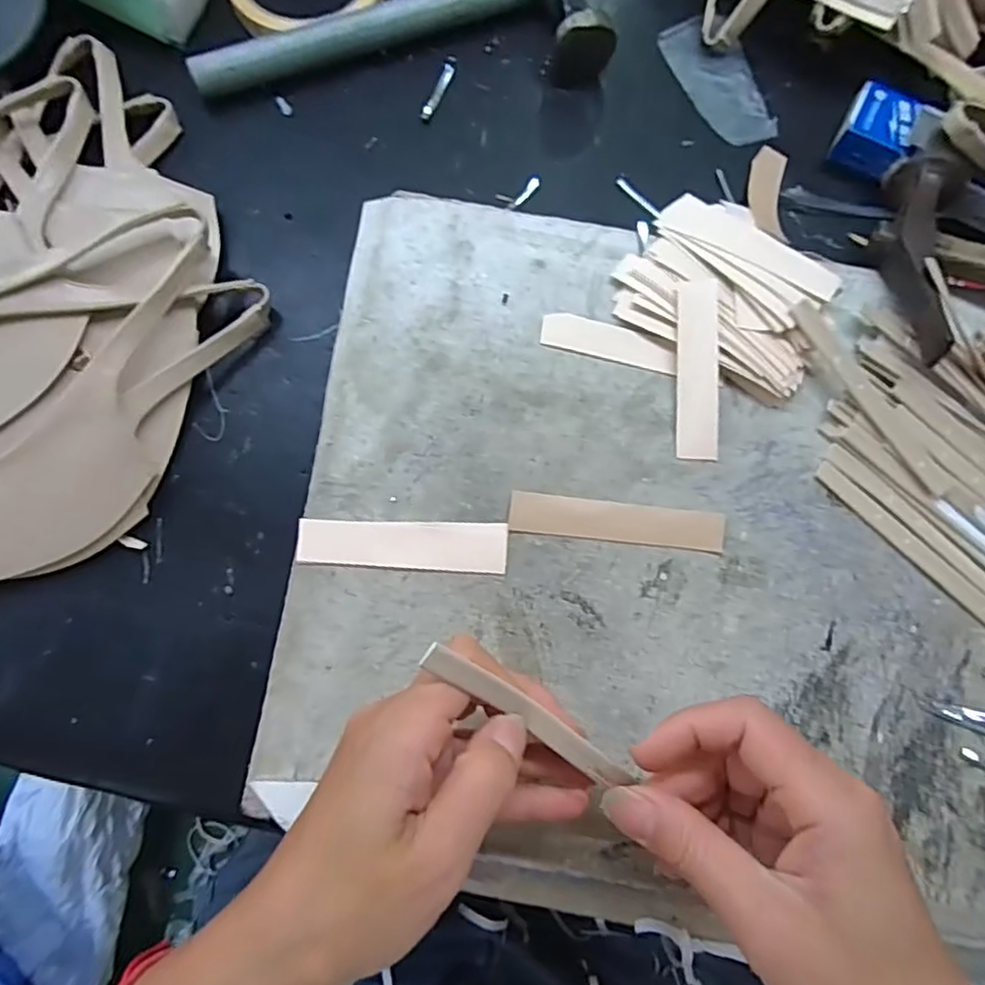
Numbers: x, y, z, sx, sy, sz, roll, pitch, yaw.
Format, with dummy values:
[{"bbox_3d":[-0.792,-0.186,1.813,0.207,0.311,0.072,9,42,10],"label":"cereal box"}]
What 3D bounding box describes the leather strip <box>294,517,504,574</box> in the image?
[{"bbox_3d":[-0.039,0.023,0.281,0.090,0.006,0.021,2,80,1],"label":"leather strip"}]

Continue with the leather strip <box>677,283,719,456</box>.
[{"bbox_3d":[0.097,-0.059,0.301,0.019,0.005,0.086,2,87,4],"label":"leather strip"}]

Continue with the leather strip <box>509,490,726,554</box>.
[{"bbox_3d":[0.056,0.013,0.288,0.096,0.004,0.018,6,80,-1],"label":"leather strip"}]

